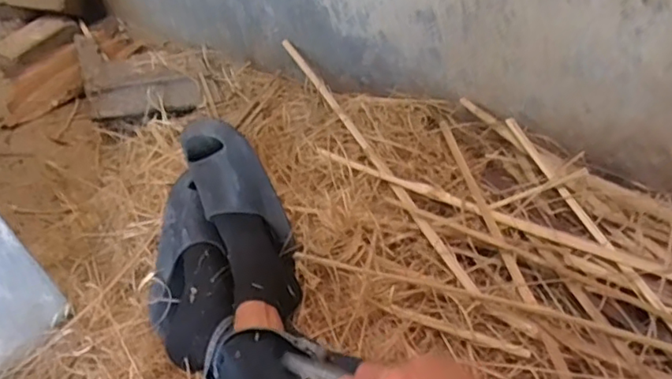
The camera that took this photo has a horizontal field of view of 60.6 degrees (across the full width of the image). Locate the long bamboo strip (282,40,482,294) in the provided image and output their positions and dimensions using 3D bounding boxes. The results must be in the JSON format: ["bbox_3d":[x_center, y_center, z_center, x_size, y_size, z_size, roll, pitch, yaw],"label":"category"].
[{"bbox_3d":[0.053,-0.090,1.078,0.024,0.011,0.722,-22,51,-14],"label":"long bamboo strip"}]

